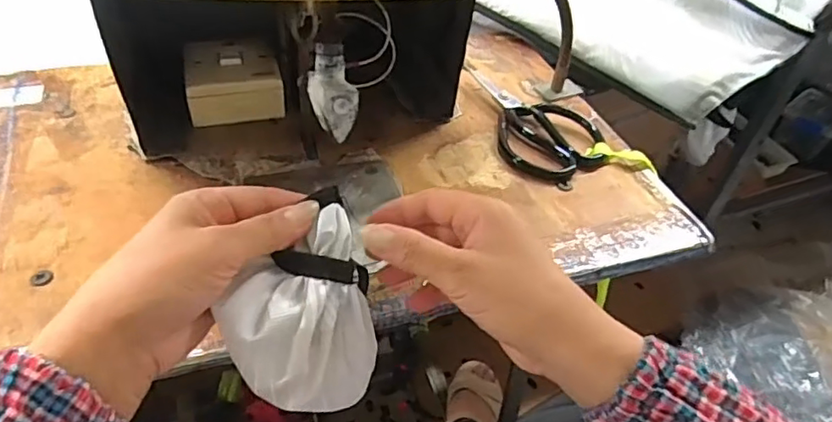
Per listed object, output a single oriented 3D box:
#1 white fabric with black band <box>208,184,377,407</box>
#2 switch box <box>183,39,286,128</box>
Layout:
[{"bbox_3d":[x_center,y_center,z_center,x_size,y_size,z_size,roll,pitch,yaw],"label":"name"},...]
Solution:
[{"bbox_3d":[-0.059,0.052,0.312,0.093,0.032,0.107,6,74,-24],"label":"white fabric with black band"},{"bbox_3d":[-0.176,-0.126,0.556,0.085,0.041,0.085,-9,46,-15],"label":"switch box"}]

